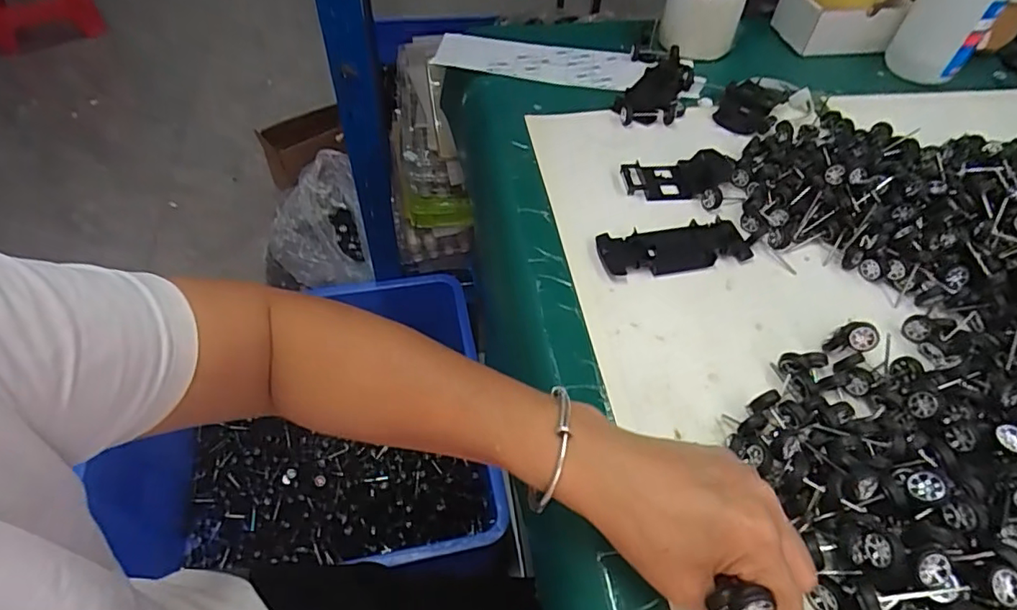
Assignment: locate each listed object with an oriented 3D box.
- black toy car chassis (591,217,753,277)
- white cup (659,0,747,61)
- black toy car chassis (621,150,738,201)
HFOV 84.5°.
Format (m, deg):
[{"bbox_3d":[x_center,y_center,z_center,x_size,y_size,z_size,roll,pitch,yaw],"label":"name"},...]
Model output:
[{"bbox_3d":[0.137,-0.047,0.464,0.125,0.009,0.046,-9,53,-10],"label":"black toy car chassis"},{"bbox_3d":[0.225,-0.336,0.650,0.086,0.080,0.088,17,53,11],"label":"white cup"},{"bbox_3d":[0.159,-0.120,0.516,0.102,0.013,0.050,-6,52,-7],"label":"black toy car chassis"}]

